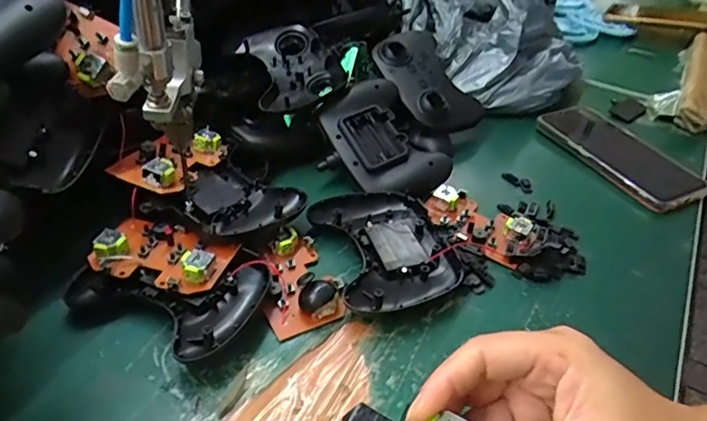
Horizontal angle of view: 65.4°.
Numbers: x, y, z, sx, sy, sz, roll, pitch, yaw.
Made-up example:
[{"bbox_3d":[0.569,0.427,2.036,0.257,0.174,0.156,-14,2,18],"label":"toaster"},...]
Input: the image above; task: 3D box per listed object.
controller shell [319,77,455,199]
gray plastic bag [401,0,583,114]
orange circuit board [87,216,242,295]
[{"bbox_3d":[0.026,-0.059,0.481,0.085,0.028,0.115,-25,73,-14],"label":"controller shell"},{"bbox_3d":[0.160,-0.216,0.608,0.211,0.155,0.187,10,39,6],"label":"gray plastic bag"},{"bbox_3d":[-0.130,0.030,0.377,0.089,0.025,0.052,13,40,9],"label":"orange circuit board"}]

